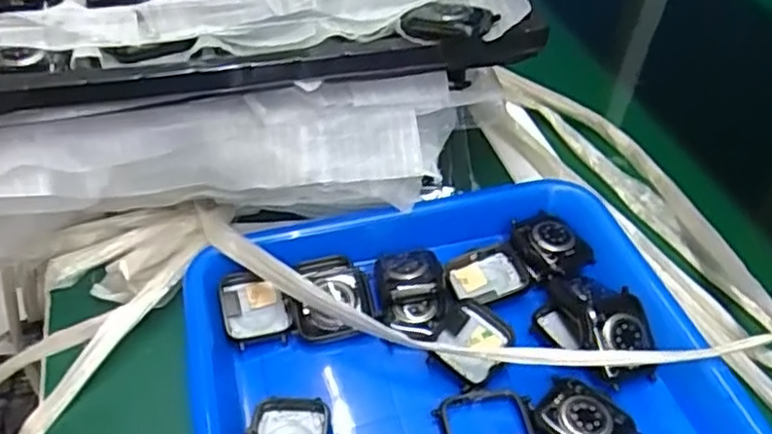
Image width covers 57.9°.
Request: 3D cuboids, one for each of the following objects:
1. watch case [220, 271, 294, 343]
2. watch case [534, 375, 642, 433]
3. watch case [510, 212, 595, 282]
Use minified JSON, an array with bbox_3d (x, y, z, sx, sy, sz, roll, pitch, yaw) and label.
[{"bbox_3d":[-0.072,0.048,0.383,0.036,0.010,0.040,-11,46,-13],"label":"watch case"},{"bbox_3d":[0.096,0.099,0.336,0.044,0.007,0.032,30,52,26],"label":"watch case"},{"bbox_3d":[0.096,0.015,0.413,0.037,0.014,0.047,-16,47,-17],"label":"watch case"}]

